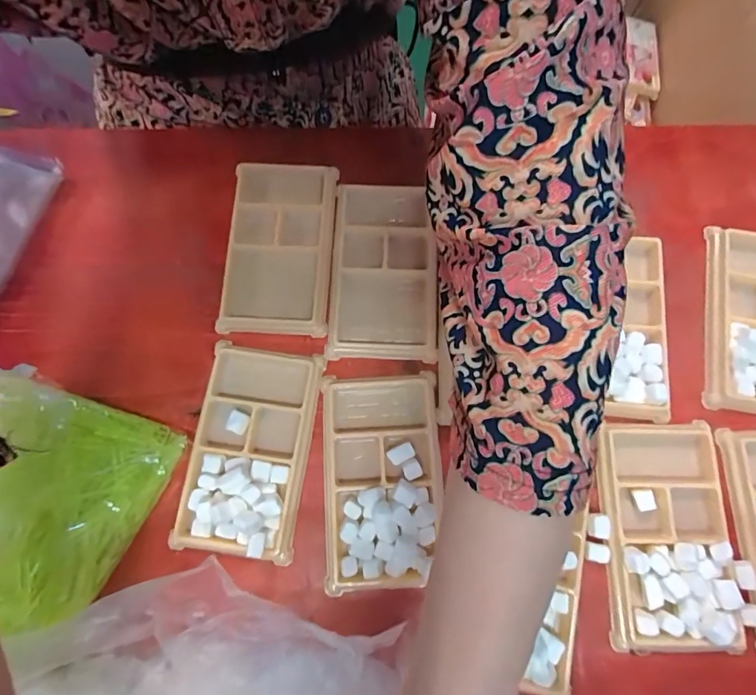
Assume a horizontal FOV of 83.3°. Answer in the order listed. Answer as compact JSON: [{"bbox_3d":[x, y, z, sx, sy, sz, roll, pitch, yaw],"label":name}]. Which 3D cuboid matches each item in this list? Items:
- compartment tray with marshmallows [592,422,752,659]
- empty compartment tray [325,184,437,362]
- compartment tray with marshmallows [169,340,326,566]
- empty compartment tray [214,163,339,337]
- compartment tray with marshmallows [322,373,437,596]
[{"bbox_3d":[0.183,0.117,0.270,0.076,0.018,0.135,0,78,0],"label":"compartment tray with marshmallows"},{"bbox_3d":[0.003,-0.059,0.314,0.075,0.011,0.132,1,78,1],"label":"empty compartment tray"},{"bbox_3d":[-0.085,0.066,0.279,0.072,0.023,0.135,9,78,2],"label":"compartment tray with marshmallows"},{"bbox_3d":[-0.074,-0.076,0.316,0.074,0.011,0.130,2,78,1],"label":"empty compartment tray"},{"bbox_3d":[0.002,0.084,0.275,0.074,0.020,0.133,-3,78,0],"label":"compartment tray with marshmallows"}]

